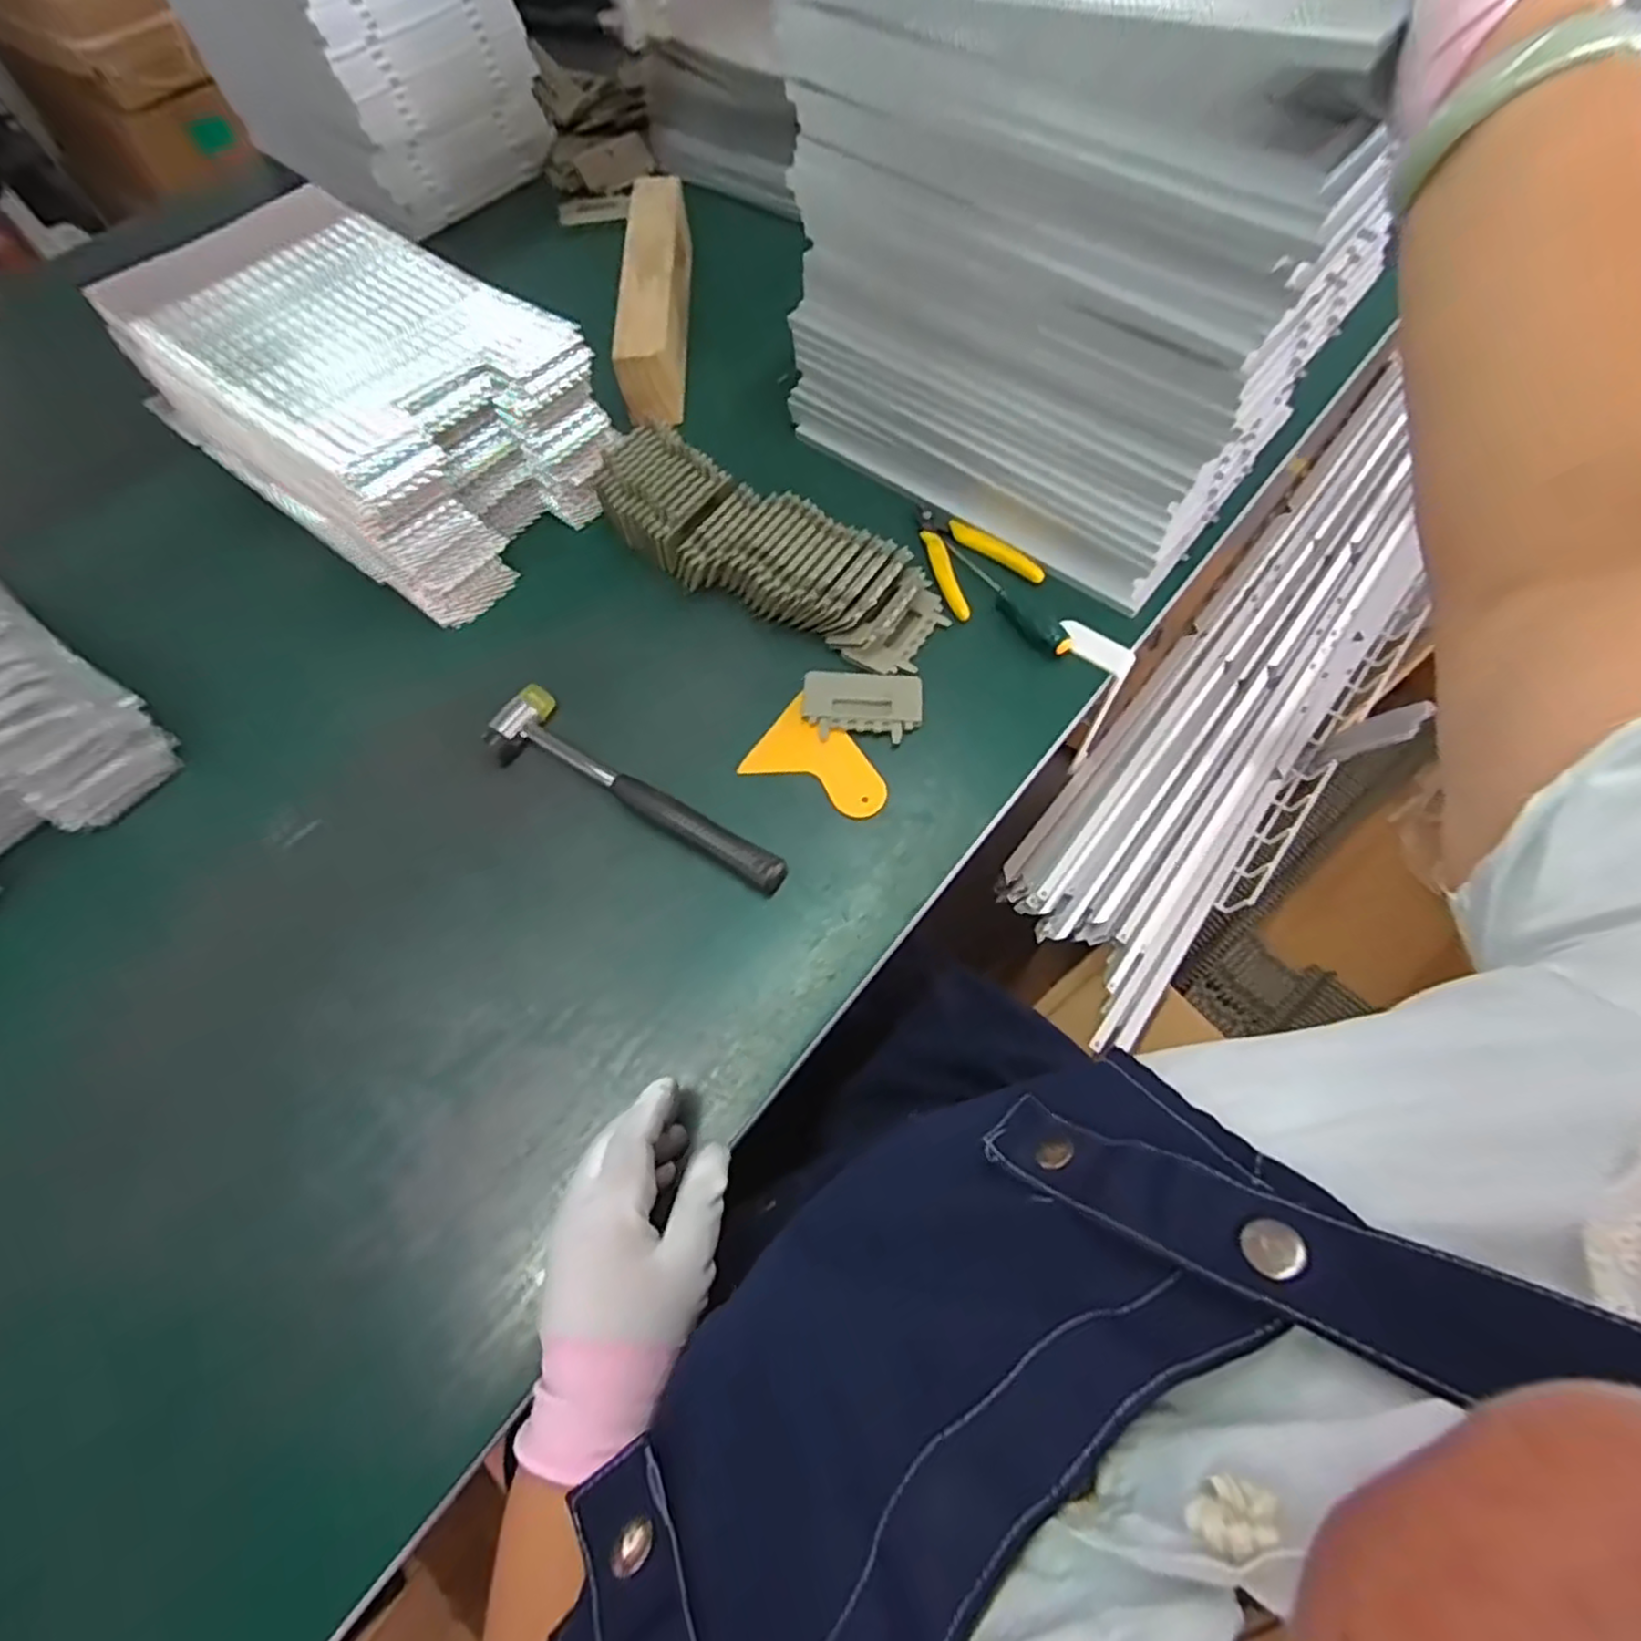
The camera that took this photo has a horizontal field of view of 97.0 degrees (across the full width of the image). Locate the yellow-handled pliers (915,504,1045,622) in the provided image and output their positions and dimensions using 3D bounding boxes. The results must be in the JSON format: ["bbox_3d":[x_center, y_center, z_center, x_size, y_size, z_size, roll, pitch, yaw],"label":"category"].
[{"bbox_3d":[0.111,-0.217,0.585,0.077,0.011,0.117,-30,68,-12],"label":"yellow-handled pliers"}]

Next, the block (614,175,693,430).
[{"bbox_3d":[-0.155,-0.499,0.690,0.050,0.064,0.294,-3,65,1],"label":"block"}]

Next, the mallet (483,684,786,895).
[{"bbox_3d":[-0.129,-0.013,0.501,0.233,0.032,0.052,34,71,16],"label":"mallet"}]

